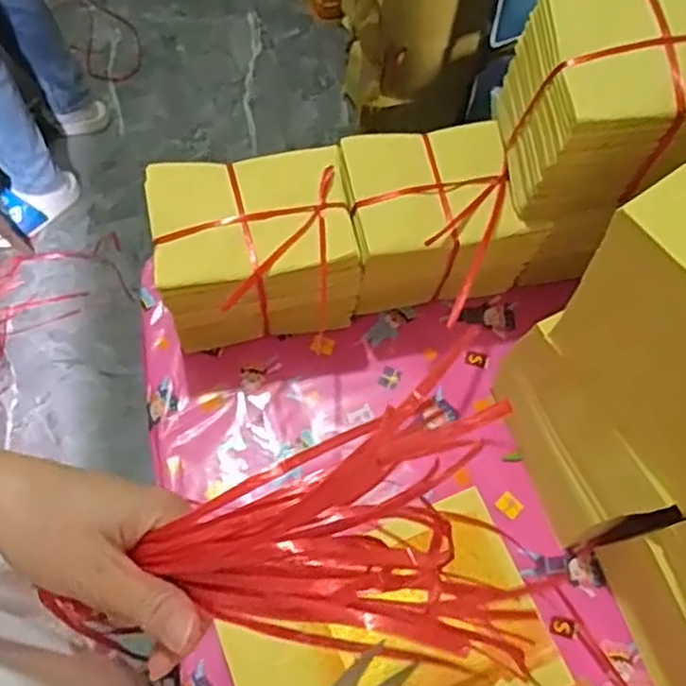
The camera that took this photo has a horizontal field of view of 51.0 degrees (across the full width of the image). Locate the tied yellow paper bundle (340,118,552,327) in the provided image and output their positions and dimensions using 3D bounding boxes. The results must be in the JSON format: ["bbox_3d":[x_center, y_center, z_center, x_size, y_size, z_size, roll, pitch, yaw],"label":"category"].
[{"bbox_3d":[0.084,-0.108,0.665,0.164,0.127,0.124,-9,66,-6],"label":"tied yellow paper bundle"}]

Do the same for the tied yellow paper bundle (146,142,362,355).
[{"bbox_3d":[-0.078,-0.076,0.648,0.166,0.134,0.131,-10,66,-7],"label":"tied yellow paper bundle"}]

